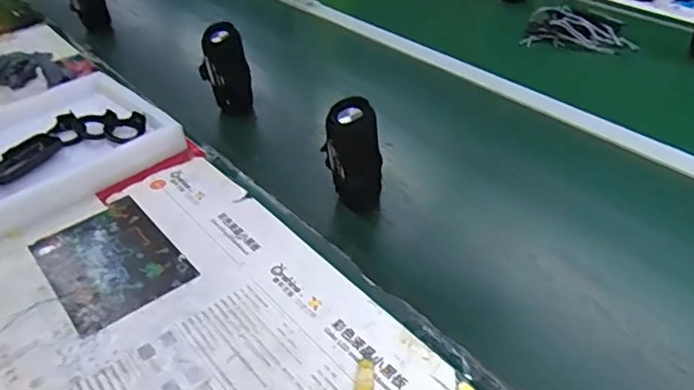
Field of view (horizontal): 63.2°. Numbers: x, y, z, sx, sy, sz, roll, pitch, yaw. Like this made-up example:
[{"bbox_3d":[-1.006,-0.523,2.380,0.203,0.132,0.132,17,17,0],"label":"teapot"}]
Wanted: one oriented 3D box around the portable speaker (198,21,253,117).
[{"bbox_3d":[-0.212,-0.219,0.988,0.081,0.144,0.062,-6,38,-5],"label":"portable speaker"}]

